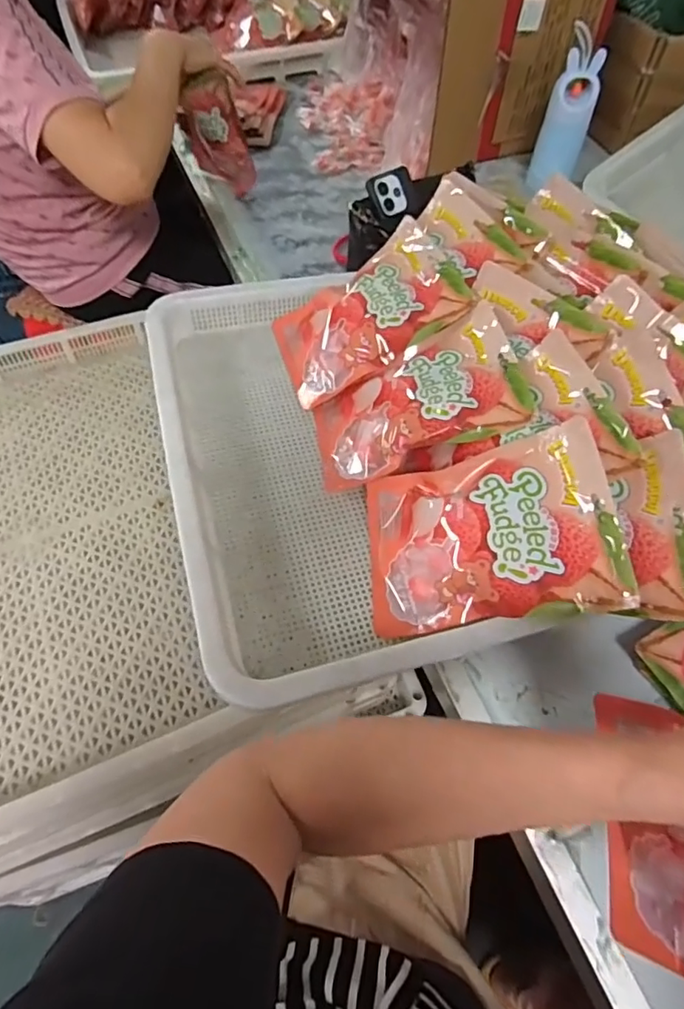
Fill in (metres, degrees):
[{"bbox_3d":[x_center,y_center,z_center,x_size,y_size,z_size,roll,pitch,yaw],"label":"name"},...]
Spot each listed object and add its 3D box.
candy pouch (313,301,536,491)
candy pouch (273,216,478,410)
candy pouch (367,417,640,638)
[{"bbox_3d":[0.069,-0.109,0.550,0.215,0.028,0.147,-22,57,17],"label":"candy pouch"},{"bbox_3d":[0.023,-0.218,0.616,0.216,0.026,0.158,-34,58,12],"label":"candy pouch"},{"bbox_3d":[0.119,0.025,0.462,0.210,0.029,0.150,-15,68,25],"label":"candy pouch"}]

